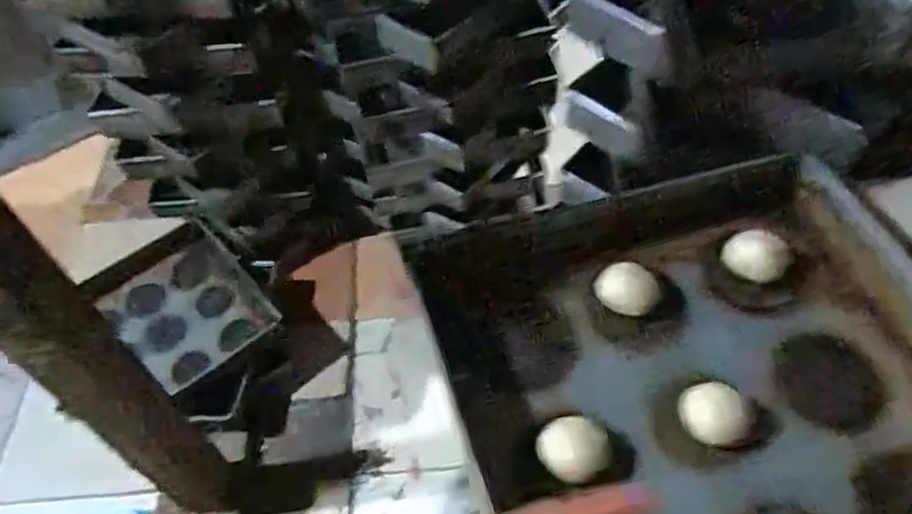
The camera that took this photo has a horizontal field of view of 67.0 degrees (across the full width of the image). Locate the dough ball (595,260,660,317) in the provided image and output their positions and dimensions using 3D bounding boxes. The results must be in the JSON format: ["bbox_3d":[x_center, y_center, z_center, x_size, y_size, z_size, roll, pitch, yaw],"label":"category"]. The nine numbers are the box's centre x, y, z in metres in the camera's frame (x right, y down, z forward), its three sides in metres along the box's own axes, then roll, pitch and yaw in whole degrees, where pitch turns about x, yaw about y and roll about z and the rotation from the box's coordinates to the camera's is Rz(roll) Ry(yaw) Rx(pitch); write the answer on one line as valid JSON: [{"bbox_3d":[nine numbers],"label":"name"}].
[{"bbox_3d":[0.157,0.032,0.631,0.055,0.031,0.043,29,60,23],"label":"dough ball"}]

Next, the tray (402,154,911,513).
[{"bbox_3d":[0.224,0.112,0.579,0.431,0.061,0.439,-19,55,-5],"label":"tray"}]

